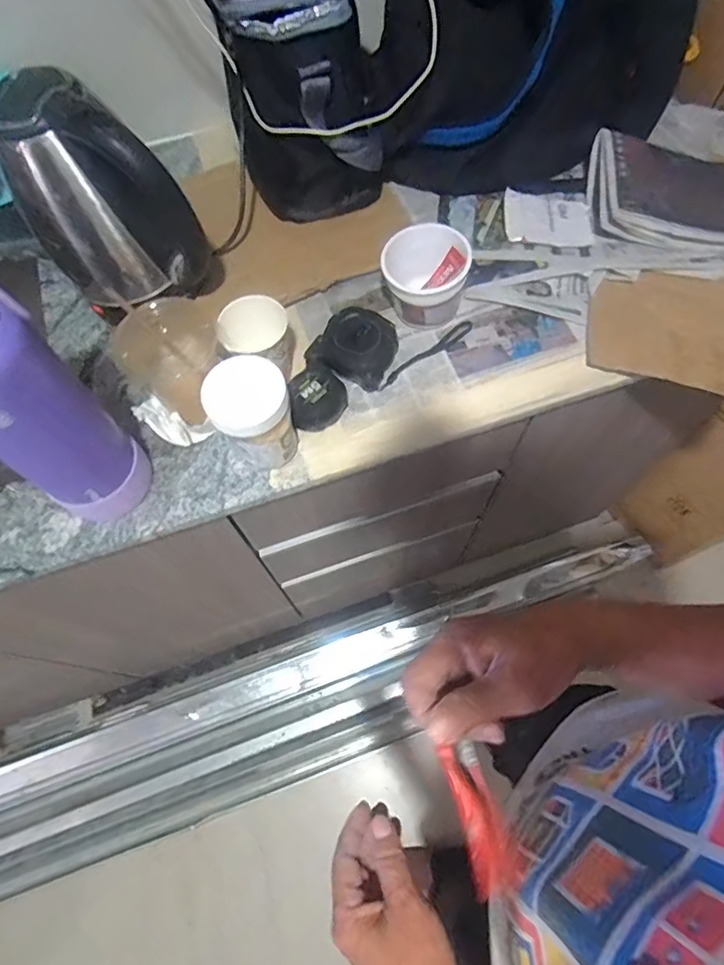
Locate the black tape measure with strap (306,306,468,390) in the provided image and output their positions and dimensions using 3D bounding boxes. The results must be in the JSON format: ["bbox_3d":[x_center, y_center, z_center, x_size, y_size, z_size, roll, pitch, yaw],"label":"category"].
[{"bbox_3d":[0.031,-0.150,0.598,0.180,0.040,0.089,0,67,2],"label":"black tape measure with strap"}]

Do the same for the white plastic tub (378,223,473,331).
[{"bbox_3d":[0.067,-0.224,0.593,0.090,0.068,0.085,-1,67,1],"label":"white plastic tub"}]

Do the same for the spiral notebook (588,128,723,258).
[{"bbox_3d":[0.450,-0.365,0.671,0.327,0.074,0.176,3,67,3],"label":"spiral notebook"}]

